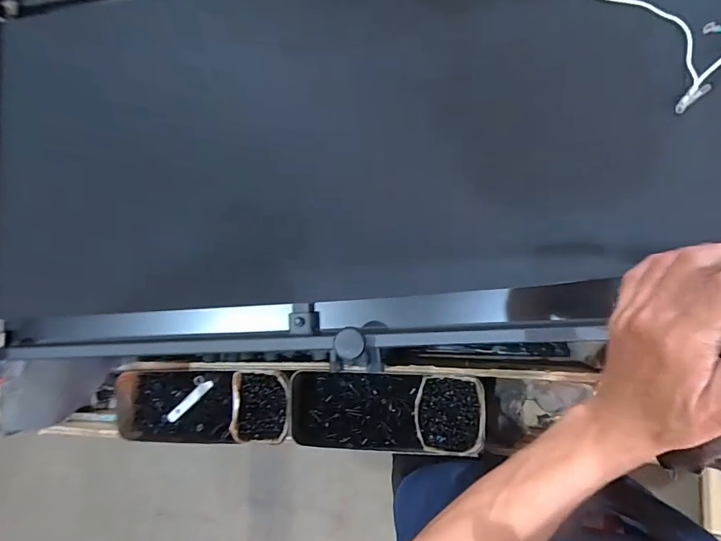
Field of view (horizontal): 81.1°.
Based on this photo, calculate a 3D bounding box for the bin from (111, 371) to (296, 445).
[{"bbox_3d":[-0.274,0.241,0.746,0.313,0.052,0.129,-3,85,8],"label":"bin"}]

